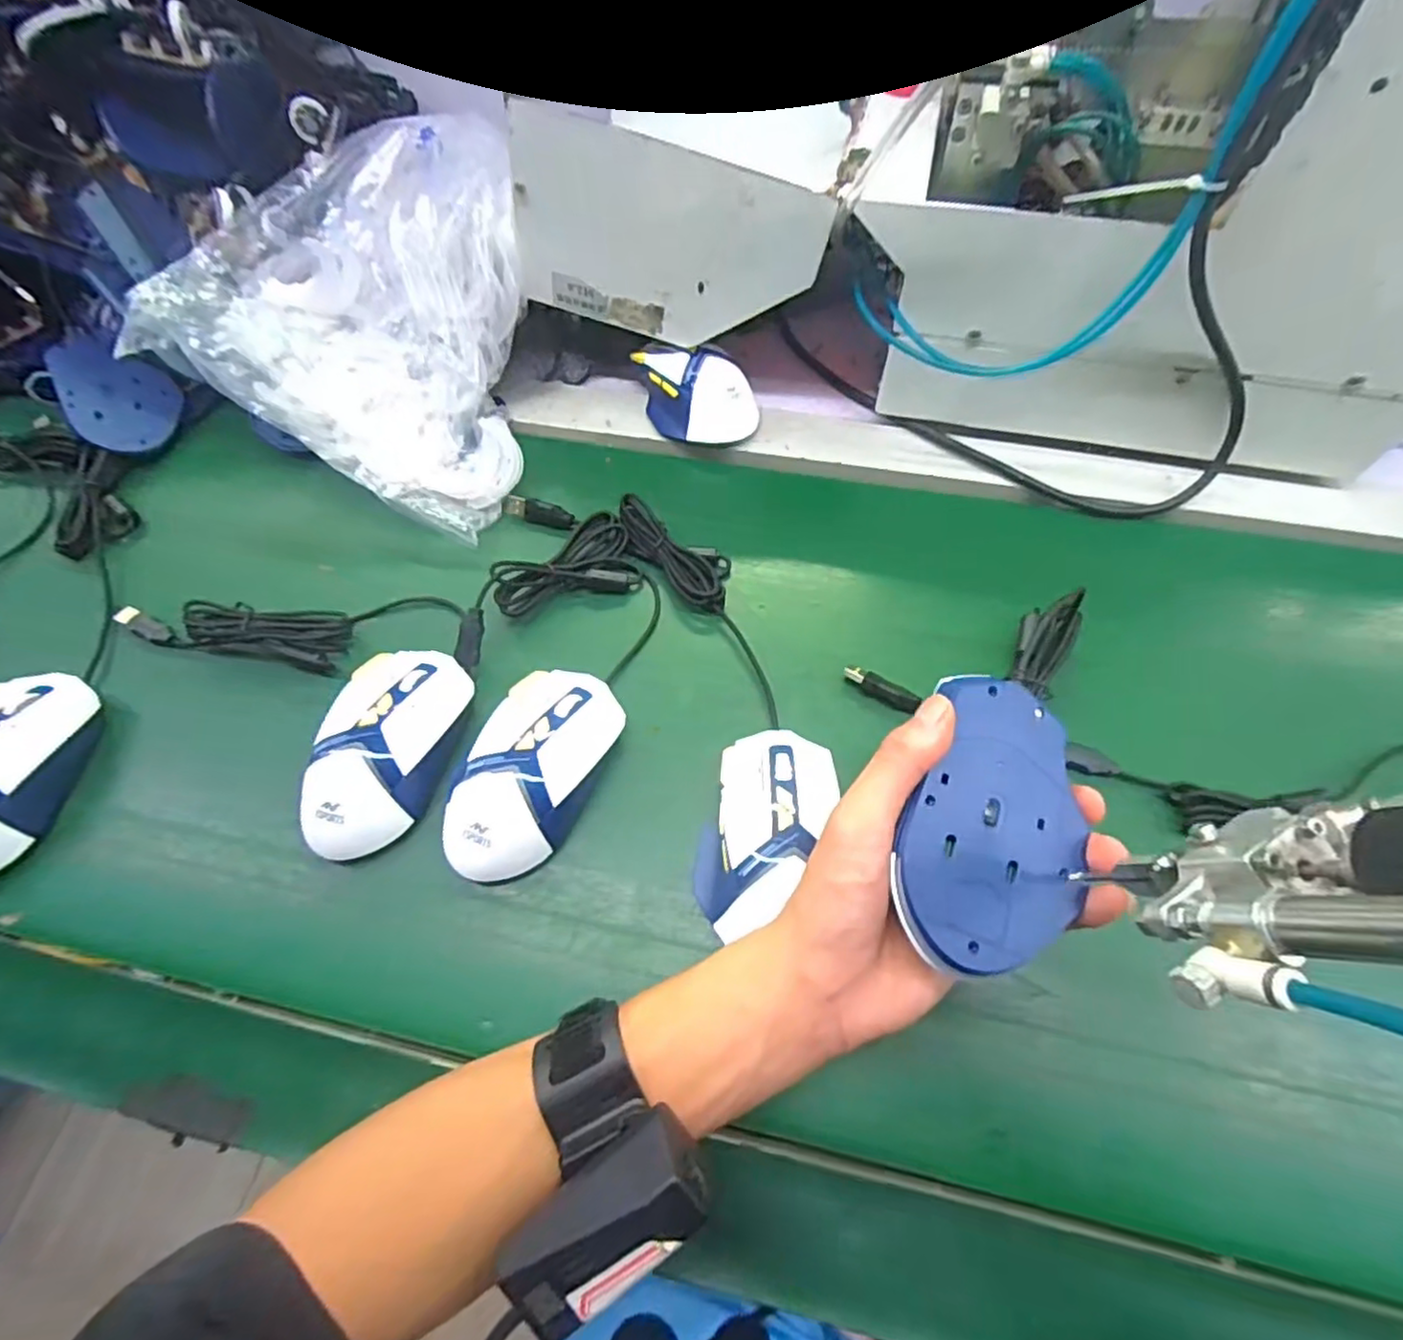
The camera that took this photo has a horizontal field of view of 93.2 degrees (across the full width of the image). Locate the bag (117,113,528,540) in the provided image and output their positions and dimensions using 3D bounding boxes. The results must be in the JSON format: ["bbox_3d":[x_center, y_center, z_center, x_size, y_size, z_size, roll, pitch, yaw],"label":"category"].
[{"bbox_3d":[-0.227,-0.271,0.494,0.277,0.127,0.258,23,64,15],"label":"bag"}]

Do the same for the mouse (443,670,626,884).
[{"bbox_3d":[-0.092,0.054,0.365,0.062,0.041,0.121,21,64,14],"label":"mouse"}]

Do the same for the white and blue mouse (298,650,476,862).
[{"bbox_3d":[-0.175,0.042,0.370,0.063,0.041,0.121,12,62,9],"label":"white and blue mouse"}]

